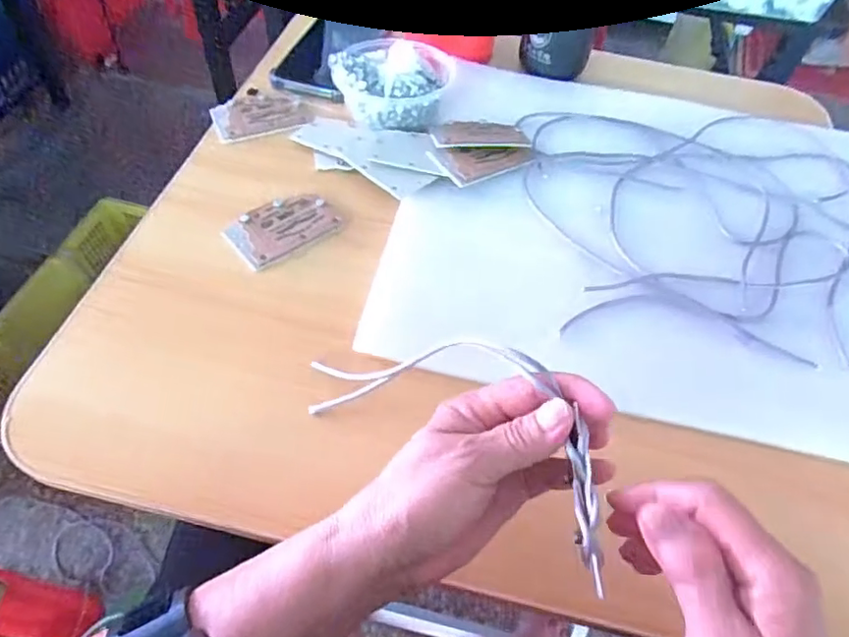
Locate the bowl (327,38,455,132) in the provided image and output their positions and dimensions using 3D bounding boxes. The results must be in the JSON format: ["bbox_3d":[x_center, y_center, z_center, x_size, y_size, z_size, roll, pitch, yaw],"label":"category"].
[{"bbox_3d":[-0.028,-0.223,0.526,0.103,0.053,0.099,14,55,5],"label":"bowl"}]

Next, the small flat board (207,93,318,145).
[{"bbox_3d":[-0.153,-0.189,0.540,0.087,0.007,0.061,-17,58,-17],"label":"small flat board"}]

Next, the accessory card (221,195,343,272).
[{"bbox_3d":[-0.114,-0.074,0.459,0.084,0.006,0.057,-36,65,-26],"label":"accessory card"}]

